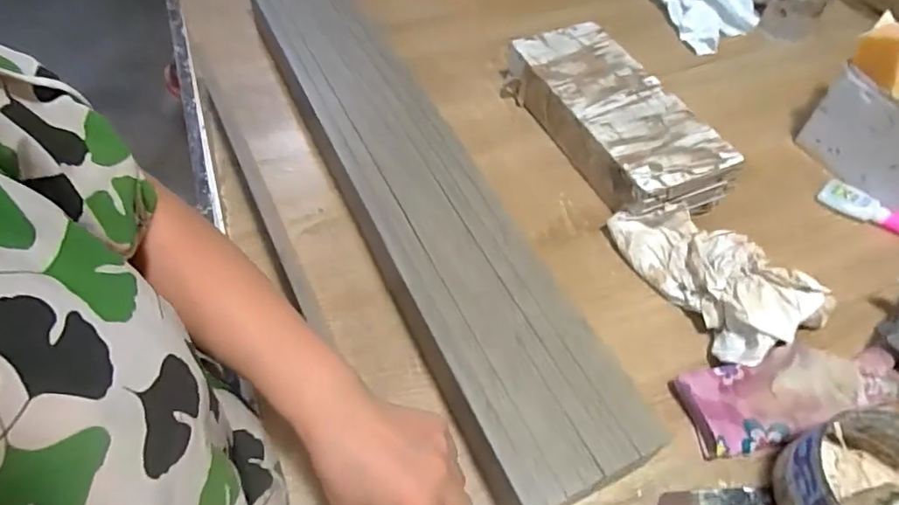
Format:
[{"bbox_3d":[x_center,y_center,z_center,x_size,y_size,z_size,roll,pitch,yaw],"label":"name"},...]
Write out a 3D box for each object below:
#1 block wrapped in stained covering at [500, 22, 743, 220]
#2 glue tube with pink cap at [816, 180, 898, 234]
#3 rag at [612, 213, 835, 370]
[{"bbox_3d":[0.194,-0.169,0.668,0.140,0.062,0.314,-21,56,-16],"label":"block wrapped in stained covering"},{"bbox_3d":[0.468,-0.046,0.606,0.030,0.023,0.103,-32,60,-22],"label":"glue tube with pink cap"},{"bbox_3d":[0.264,0.009,0.536,0.126,0.061,0.199,-20,56,-15],"label":"rag"}]

